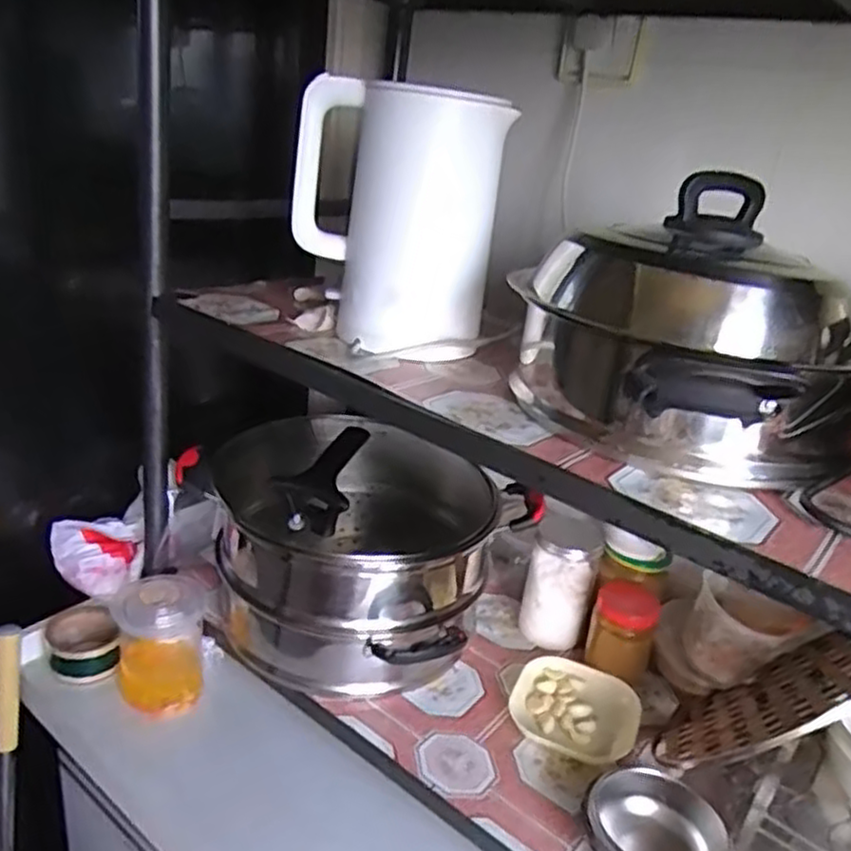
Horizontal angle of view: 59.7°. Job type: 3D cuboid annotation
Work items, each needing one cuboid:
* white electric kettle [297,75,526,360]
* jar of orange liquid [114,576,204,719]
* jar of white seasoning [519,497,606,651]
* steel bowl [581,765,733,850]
[{"bbox_3d":[-0.029,-0.207,0.738,0.166,0.237,0.125,26,31,37],"label":"white electric kettle"},{"bbox_3d":[-0.315,0.265,0.882,0.093,0.162,0.086,-3,26,-20],"label":"jar of orange liquid"},{"bbox_3d":[0.178,0.180,0.945,0.080,0.160,0.088,6,24,-3],"label":"jar of white seasoning"},{"bbox_3d":[0.202,0.375,0.666,0.104,0.064,0.122,-3,26,-21],"label":"steel bowl"}]

